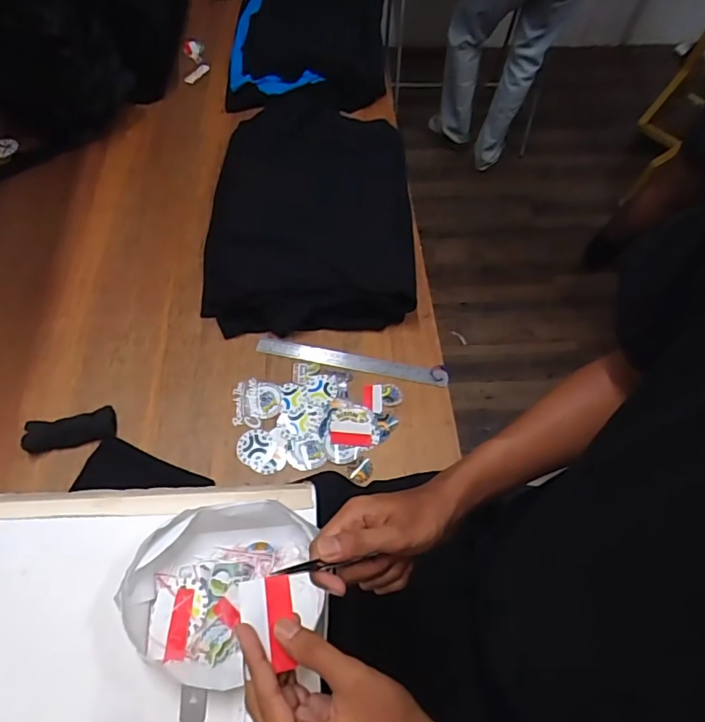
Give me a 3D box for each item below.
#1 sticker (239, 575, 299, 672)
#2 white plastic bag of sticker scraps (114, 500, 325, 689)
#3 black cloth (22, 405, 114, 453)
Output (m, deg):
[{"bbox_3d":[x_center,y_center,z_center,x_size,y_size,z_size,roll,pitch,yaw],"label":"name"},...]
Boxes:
[{"bbox_3d":[-0.060,0.185,0.360,0.037,0.006,0.058,2,55,-22],"label":"sticker"},{"bbox_3d":[-0.128,0.231,0.508,0.184,0.054,0.153,-7,61,-9],"label":"white plastic bag of sticker scraps"},{"bbox_3d":[-0.427,0.105,0.768,0.126,0.015,0.052,-13,62,-12],"label":"black cloth"}]

